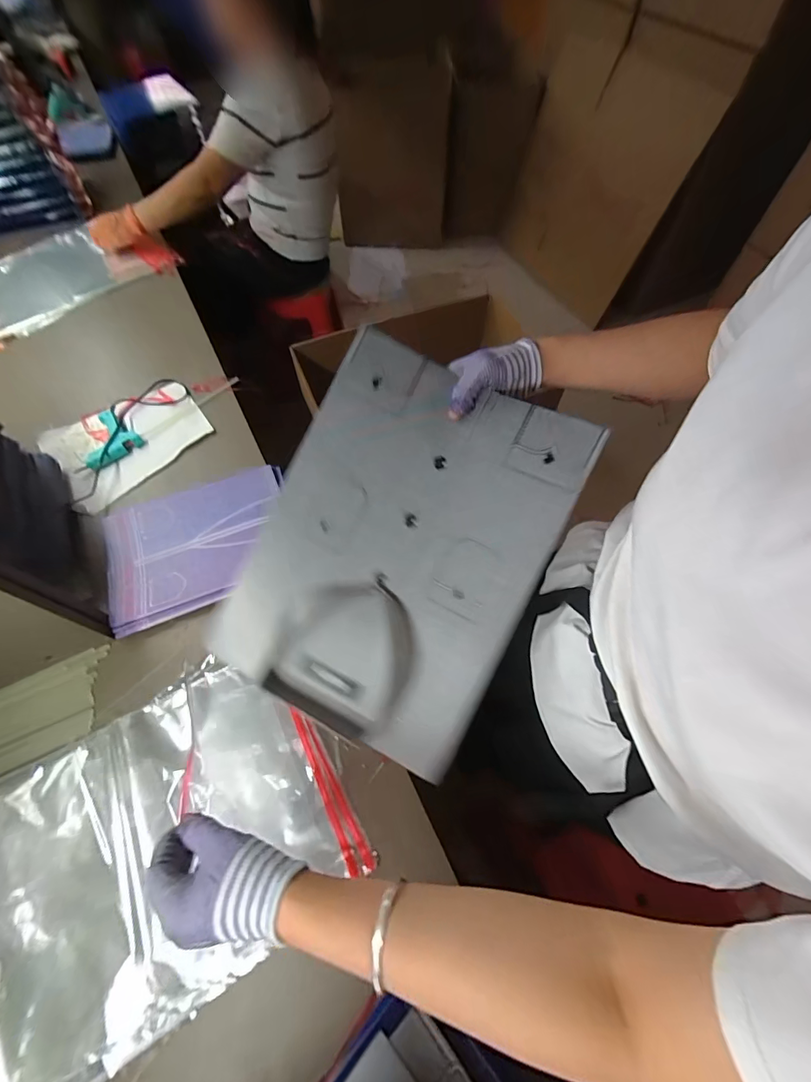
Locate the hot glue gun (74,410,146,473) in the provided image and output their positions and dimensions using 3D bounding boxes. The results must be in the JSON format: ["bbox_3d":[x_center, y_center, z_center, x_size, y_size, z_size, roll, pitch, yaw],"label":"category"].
[{"bbox_3d":[-0.595,-0.190,0.786,0.126,0.027,0.126,35,64,13],"label":"hot glue gun"}]

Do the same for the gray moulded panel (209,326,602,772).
[{"bbox_3d":[-0.008,0.006,0.422,0.280,0.025,0.373,27,90,8],"label":"gray moulded panel"}]

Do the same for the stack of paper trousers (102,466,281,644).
[{"bbox_3d":[-0.334,-0.002,0.665,0.291,0.026,0.227,-23,64,-10],"label":"stack of paper trousers"}]

